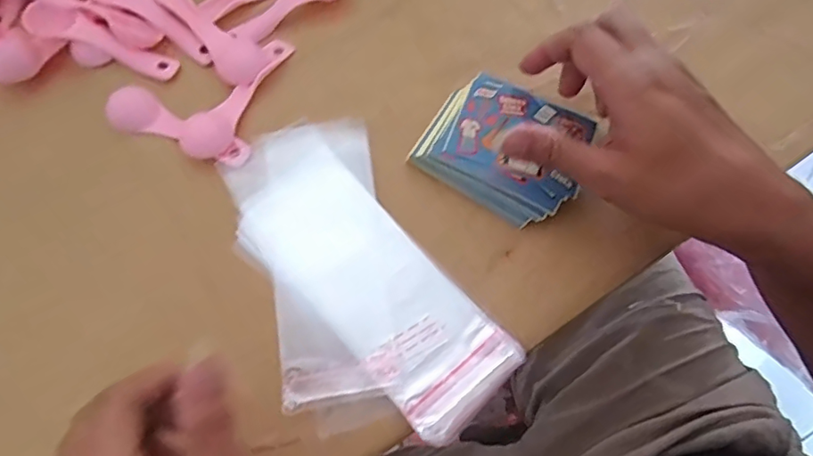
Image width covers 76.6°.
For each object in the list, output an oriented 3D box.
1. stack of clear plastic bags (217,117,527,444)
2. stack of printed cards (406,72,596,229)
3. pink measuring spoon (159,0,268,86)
[{"bbox_3d":[-0.034,0.026,0.326,0.123,0.007,0.218,-25,71,-7],"label":"stack of clear plastic bags"},{"bbox_3d":[0.068,-0.056,0.347,0.102,0.016,0.086,33,75,13],"label":"stack of printed cards"},{"bbox_3d":[-0.148,-0.152,0.385,0.034,0.016,0.118,-39,74,-11],"label":"pink measuring spoon"}]

